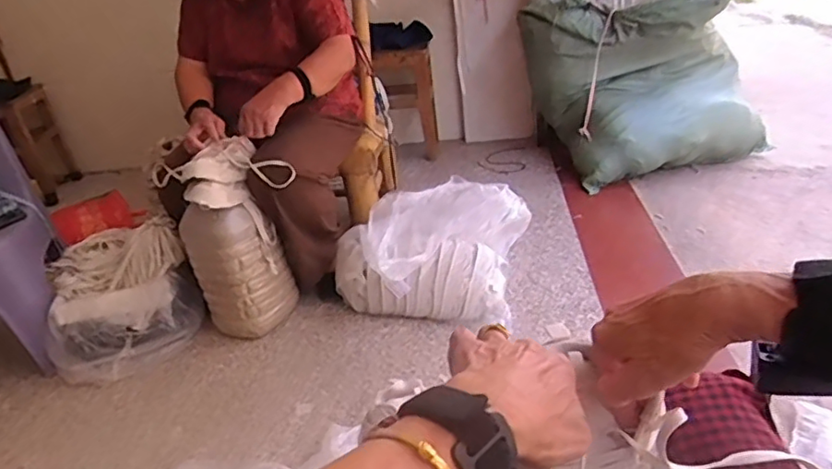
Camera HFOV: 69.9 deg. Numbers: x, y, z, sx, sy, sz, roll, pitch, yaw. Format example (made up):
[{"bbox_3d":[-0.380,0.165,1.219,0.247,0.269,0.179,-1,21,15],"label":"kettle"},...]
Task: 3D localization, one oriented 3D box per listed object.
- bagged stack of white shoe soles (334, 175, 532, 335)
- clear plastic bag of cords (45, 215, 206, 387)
[{"bbox_3d":[0.044,0.024,1.468,0.414,0.262,0.458,1,29,16],"label":"bagged stack of white shoe soles"},{"bbox_3d":[-0.701,0.147,1.426,0.326,0.268,0.333,-18,29,-20],"label":"clear plastic bag of cords"}]

